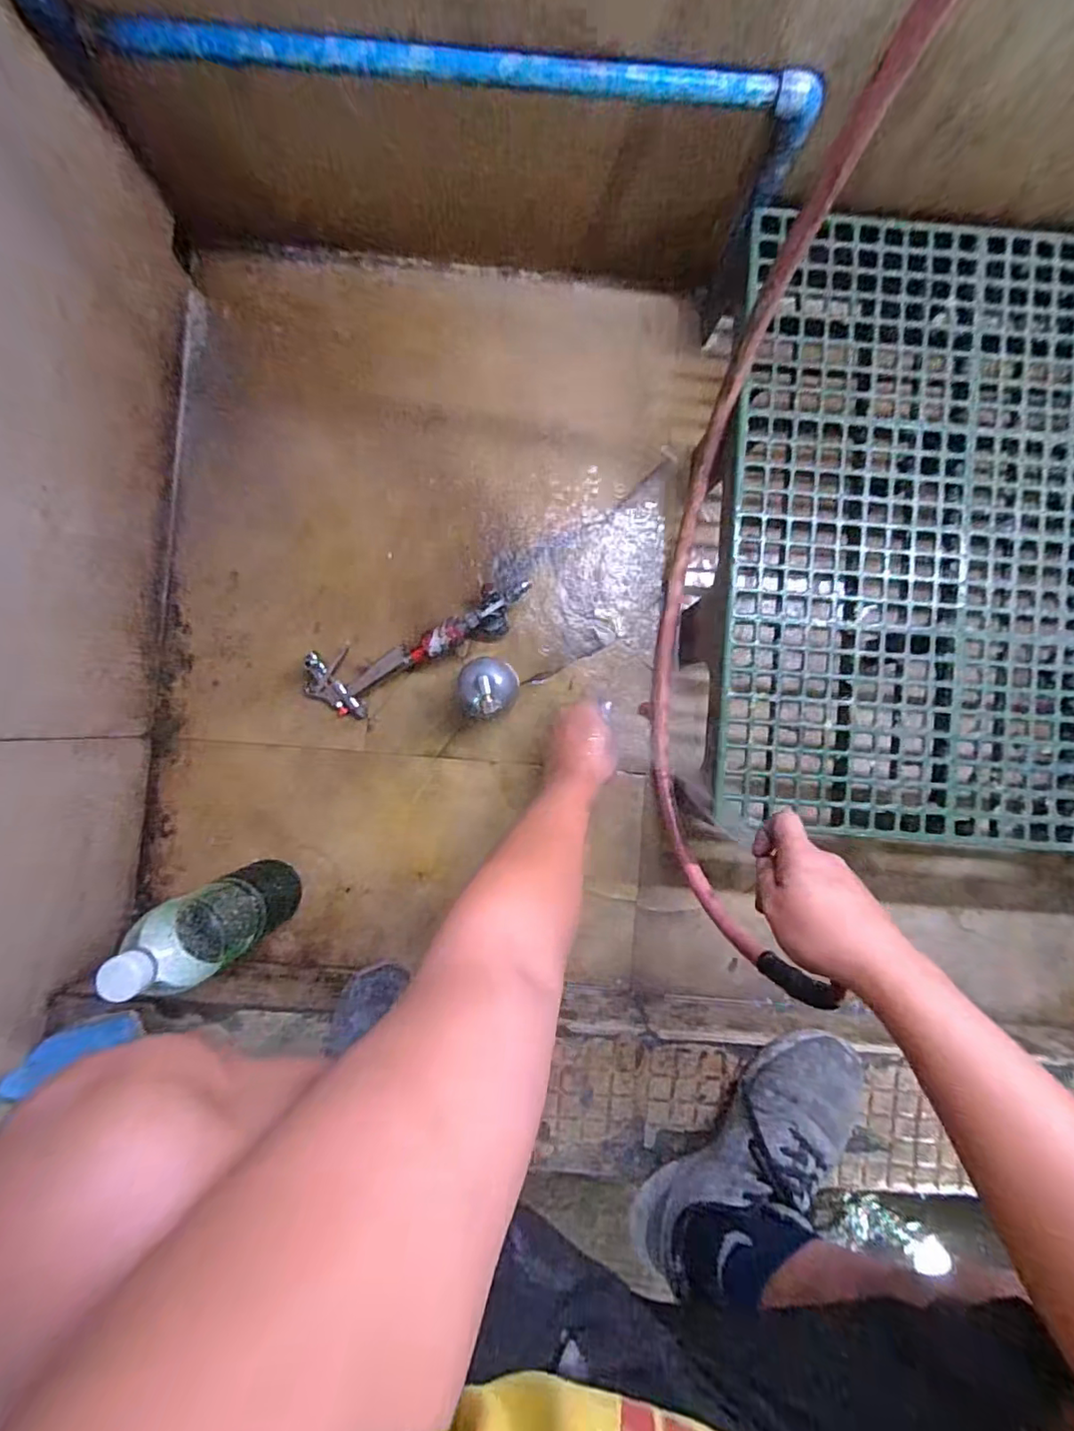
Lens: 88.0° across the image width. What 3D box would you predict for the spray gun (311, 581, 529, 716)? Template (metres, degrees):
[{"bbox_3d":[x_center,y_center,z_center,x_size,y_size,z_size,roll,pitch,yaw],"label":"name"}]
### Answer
[{"bbox_3d":[-0.139,-0.075,0.655,0.289,0.048,0.088,-21,90,0],"label":"spray gun"}]

